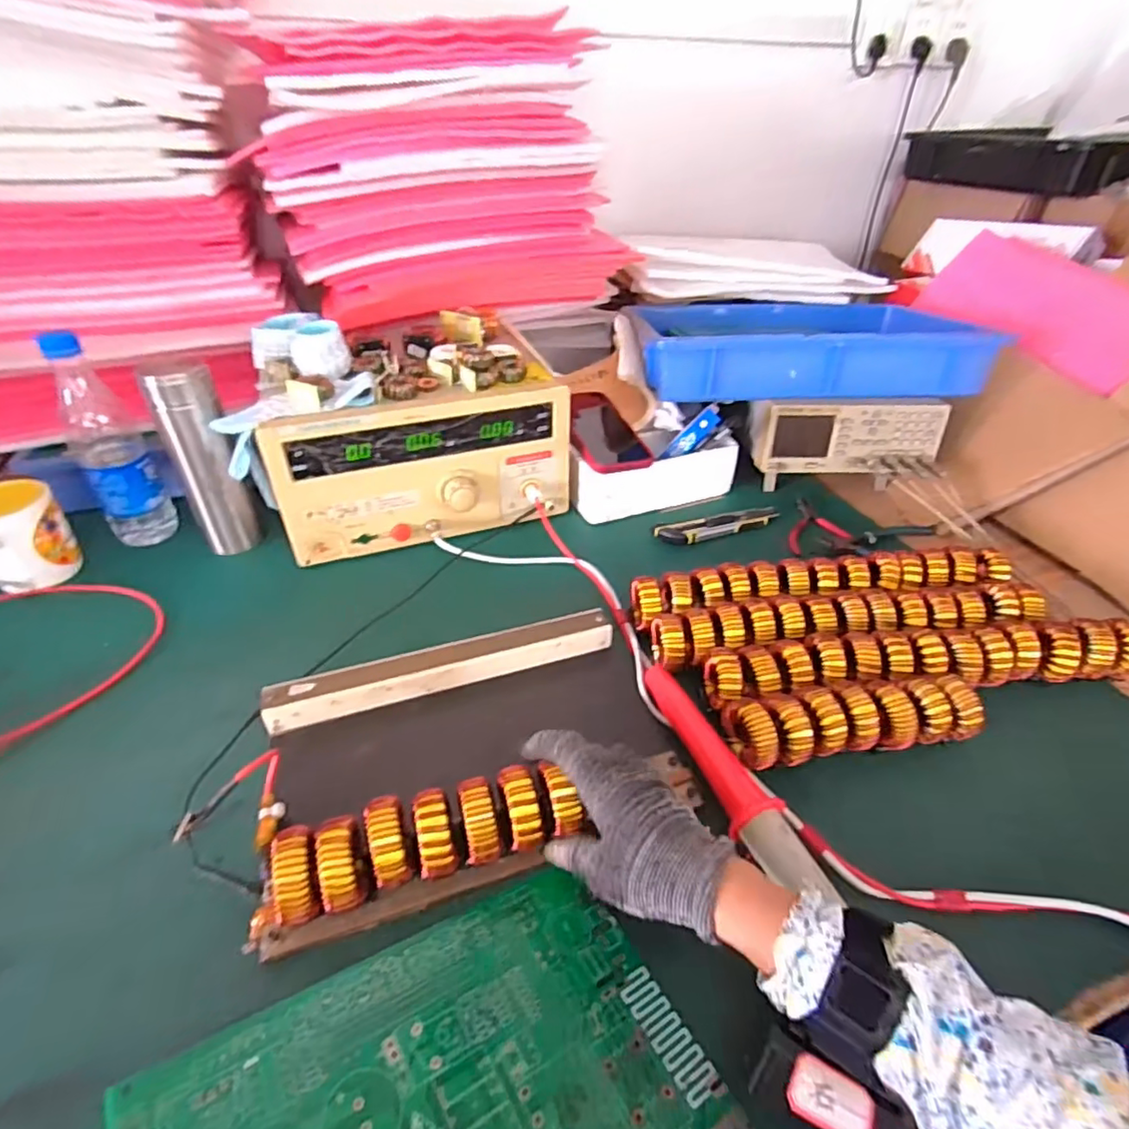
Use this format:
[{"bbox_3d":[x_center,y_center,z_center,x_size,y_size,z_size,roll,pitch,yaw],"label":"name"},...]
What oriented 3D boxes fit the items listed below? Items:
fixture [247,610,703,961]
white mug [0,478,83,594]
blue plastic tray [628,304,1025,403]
[{"bbox_3d":[-0.067,0.128,0.456,0.304,0.060,0.200,-11,39,-15],"label":"fixture"},{"bbox_3d":[-0.556,-0.028,0.619,0.083,0.095,0.104,-27,46,-32],"label":"white mug"},{"bbox_3d":[0.314,-0.311,0.821,0.438,0.070,0.282,-1,37,-3],"label":"blue plastic tray"}]

